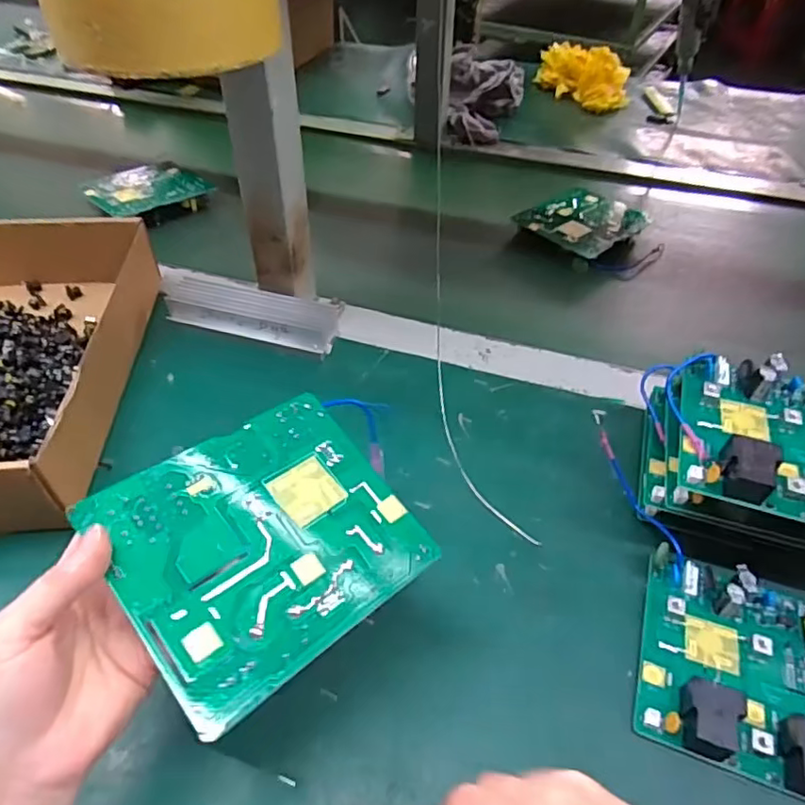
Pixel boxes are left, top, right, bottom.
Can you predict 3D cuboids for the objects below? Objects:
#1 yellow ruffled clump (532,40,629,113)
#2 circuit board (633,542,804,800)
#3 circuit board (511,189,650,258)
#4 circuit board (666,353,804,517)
[{"bbox_3d":[0.306,-0.556,0.992,0.075,0.067,0.168,-24,50,-23],"label":"yellow ruffled clump"},{"bbox_3d":[0.207,0.151,0.331,0.130,0.025,0.114,16,48,14],"label":"circuit board"},{"bbox_3d":[0.207,-0.208,0.678,0.122,0.022,0.114,-33,55,-28],"label":"circuit board"},{"bbox_3d":[0.239,0.020,0.356,0.136,0.030,0.108,13,46,12],"label":"circuit board"}]

